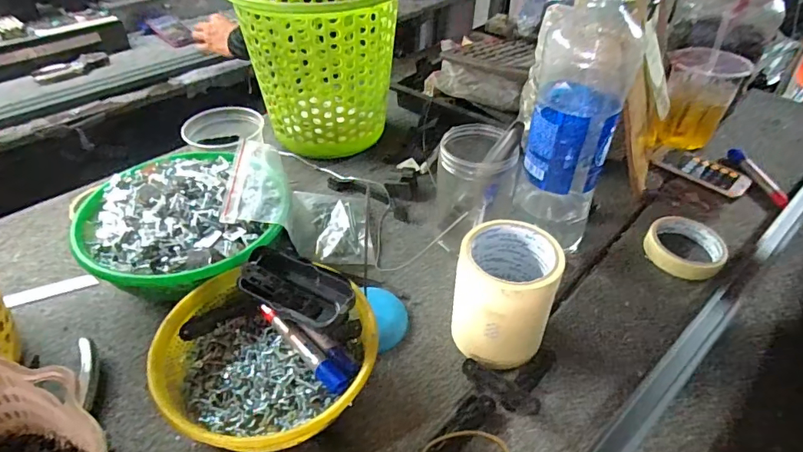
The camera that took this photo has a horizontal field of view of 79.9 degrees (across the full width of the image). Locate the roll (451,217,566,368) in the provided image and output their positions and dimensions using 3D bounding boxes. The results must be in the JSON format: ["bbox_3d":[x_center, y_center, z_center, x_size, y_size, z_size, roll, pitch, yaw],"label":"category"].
[{"bbox_3d":[0.099,0.069,0.477,0.091,0.122,0.092,1,42,-1],"label":"roll"}]

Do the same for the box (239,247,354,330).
[{"bbox_3d":[-0.098,0.058,0.451,0.114,0.027,0.053,17,44,16],"label":"box"}]

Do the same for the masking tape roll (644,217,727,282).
[{"bbox_3d":[0.355,0.029,0.602,0.087,0.031,0.098,33,50,30],"label":"masking tape roll"}]

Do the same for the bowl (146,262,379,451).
[{"bbox_3d":[-0.125,0.132,0.445,0.194,0.066,0.169,7,42,5],"label":"bowl"}]

